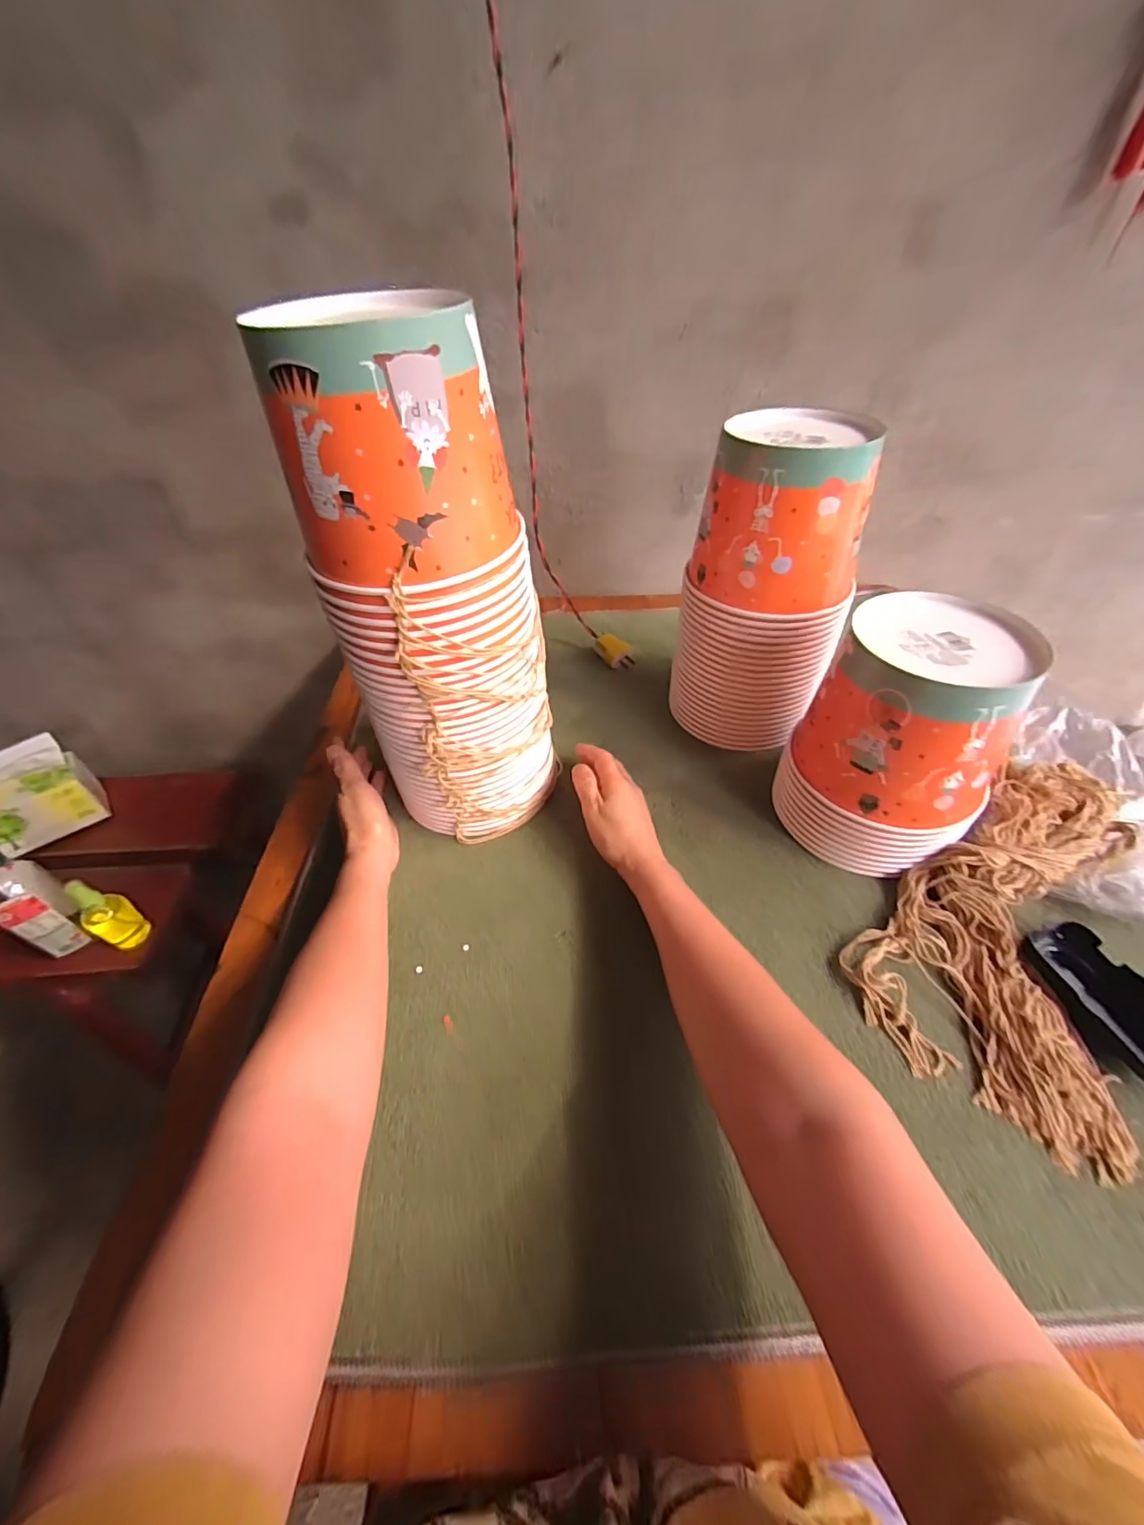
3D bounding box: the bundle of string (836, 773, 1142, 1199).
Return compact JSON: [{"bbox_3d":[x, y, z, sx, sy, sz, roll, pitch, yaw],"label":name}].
[{"bbox_3d":[0.368,0.114,0.433,0.183,0.060,0.329,31,54,29],"label":"bundle of string"}]

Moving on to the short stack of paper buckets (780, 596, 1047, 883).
[{"bbox_3d":[0.277,-0.016,0.464,0.137,0.199,0.154,-34,53,-28],"label":"short stack of paper buckets"}]

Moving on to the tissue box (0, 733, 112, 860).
[{"bbox_3d":[-0.790,0.047,0.791,0.081,0.137,0.136,33,55,30],"label":"tissue box"}]

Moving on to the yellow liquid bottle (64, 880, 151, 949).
[{"bbox_3d":[-0.588,0.184,0.673,0.046,0.124,0.048,18,48,20],"label":"yellow liquid bottle"}]

